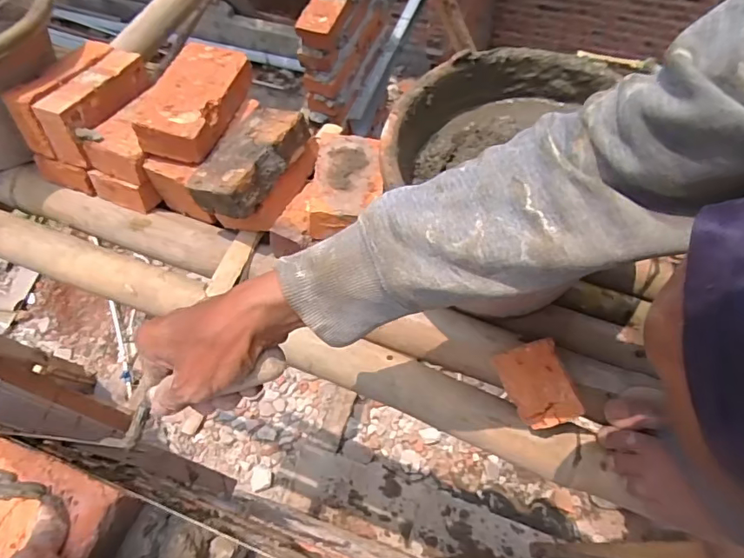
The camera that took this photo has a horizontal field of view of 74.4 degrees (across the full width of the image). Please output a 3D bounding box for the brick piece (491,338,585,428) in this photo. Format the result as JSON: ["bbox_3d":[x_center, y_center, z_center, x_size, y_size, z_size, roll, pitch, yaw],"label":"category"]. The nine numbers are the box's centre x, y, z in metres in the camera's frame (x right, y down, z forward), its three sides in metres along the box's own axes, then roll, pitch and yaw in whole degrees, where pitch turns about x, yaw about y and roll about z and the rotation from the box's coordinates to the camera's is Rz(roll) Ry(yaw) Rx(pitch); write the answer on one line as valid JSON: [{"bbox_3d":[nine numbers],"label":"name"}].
[{"bbox_3d":[0.167,0.106,0.497,0.060,0.035,0.079,-25,77,9],"label":"brick piece"}]

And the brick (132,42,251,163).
[{"bbox_3d":[-0.209,-0.215,0.580,0.089,0.045,0.160,11,63,9],"label":"brick"}]

